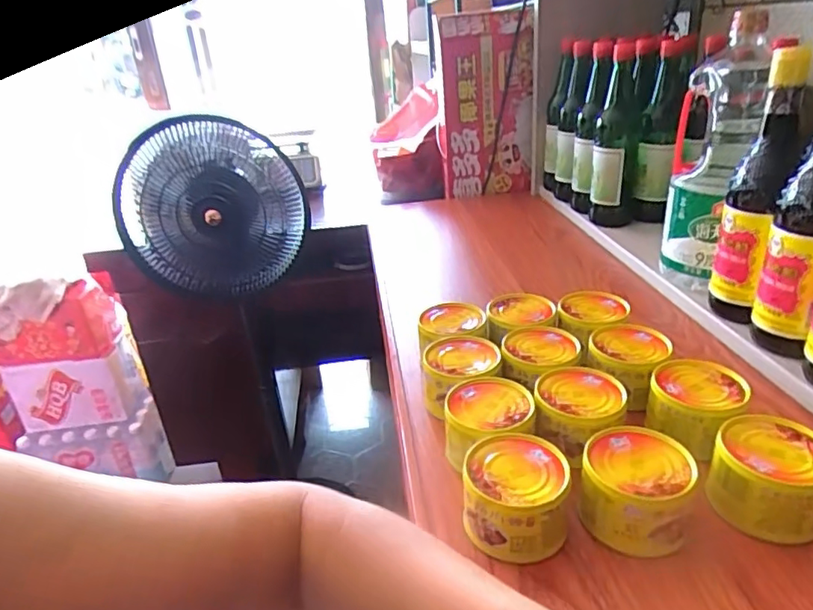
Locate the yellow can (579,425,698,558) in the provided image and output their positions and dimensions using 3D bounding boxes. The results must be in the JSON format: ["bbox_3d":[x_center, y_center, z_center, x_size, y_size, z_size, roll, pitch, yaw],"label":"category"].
[{"bbox_3d":[0.157,0.125,0.387,0.070,0.047,0.074,-3,27,2],"label":"yellow can"}]

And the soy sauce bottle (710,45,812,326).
[{"bbox_3d":[0.339,-0.101,0.536,0.059,0.246,0.065,11,30,29],"label":"soy sauce bottle"}]

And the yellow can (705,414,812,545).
[{"bbox_3d":[0.250,0.118,0.385,0.070,0.048,0.073,-4,26,2],"label":"yellow can"}]

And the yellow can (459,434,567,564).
[{"bbox_3d":[0.074,0.128,0.383,0.068,0.045,0.076,3,27,13],"label":"yellow can"}]

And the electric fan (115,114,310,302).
[{"bbox_3d":[-0.359,-0.177,1.059,0.332,0.313,0.200,-13,9,-2],"label":"electric fan"}]

